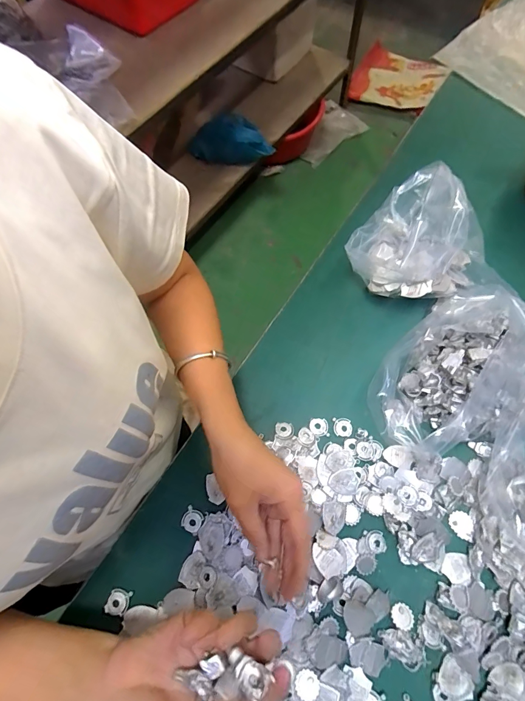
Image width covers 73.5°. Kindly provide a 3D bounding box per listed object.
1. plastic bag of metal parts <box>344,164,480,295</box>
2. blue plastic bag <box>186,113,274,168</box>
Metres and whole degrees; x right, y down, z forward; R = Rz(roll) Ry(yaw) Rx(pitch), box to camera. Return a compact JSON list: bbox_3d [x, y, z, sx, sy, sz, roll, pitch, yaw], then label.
[{"bbox_3d":[0.194,-0.131,0.440,0.141,0.107,0.133,38,72,14],"label":"plastic bag of metal parts"},{"bbox_3d":[-0.098,-0.734,1.225,0.272,0.131,0.119,3,68,3],"label":"blue plastic bag"}]

